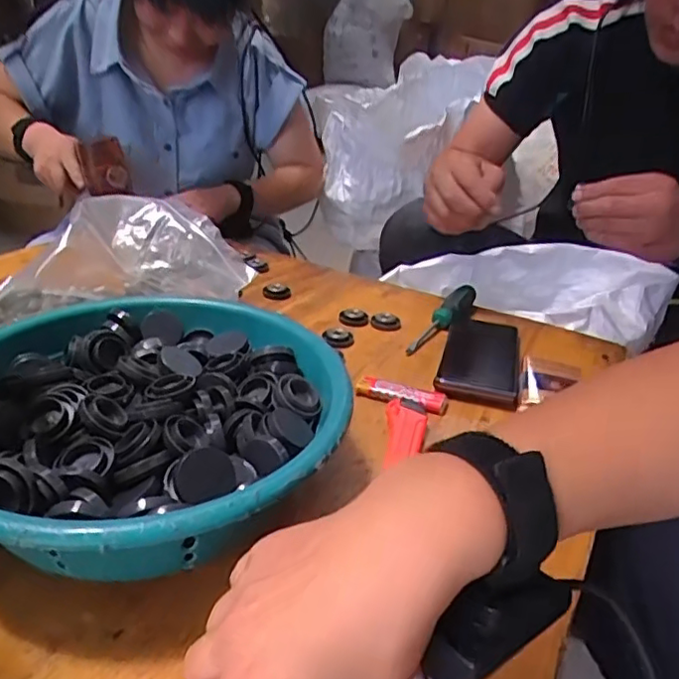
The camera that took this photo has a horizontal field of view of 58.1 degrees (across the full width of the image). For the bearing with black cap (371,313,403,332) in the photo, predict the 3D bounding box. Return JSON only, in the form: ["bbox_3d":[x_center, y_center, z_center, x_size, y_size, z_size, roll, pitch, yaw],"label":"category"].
[{"bbox_3d":[0.053,-0.022,0.695,0.034,0.010,0.035,7,28,5],"label":"bearing with black cap"}]

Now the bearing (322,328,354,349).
[{"bbox_3d":[-0.002,-0.002,0.650,0.034,0.010,0.035,3,28,-2],"label":"bearing"}]

